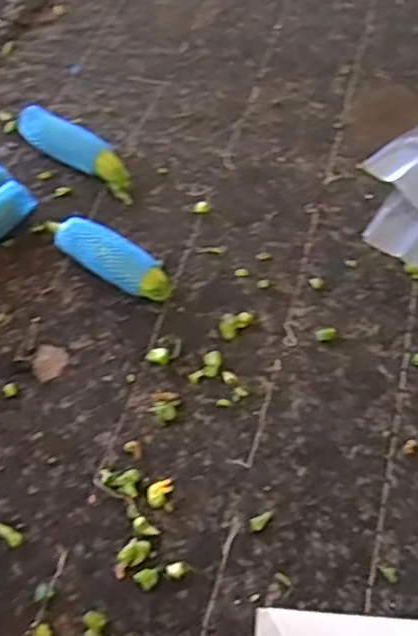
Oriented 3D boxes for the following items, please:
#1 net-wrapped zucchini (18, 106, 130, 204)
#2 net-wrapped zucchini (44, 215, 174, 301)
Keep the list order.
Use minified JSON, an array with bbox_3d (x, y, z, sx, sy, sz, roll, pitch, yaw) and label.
[{"bbox_3d":[-0.235,-0.305,1.232,0.268,0.050,0.070,31,61,18],"label":"net-wrapped zucchini"},{"bbox_3d":[-0.165,-0.102,1.089,0.246,0.061,0.059,31,61,18],"label":"net-wrapped zucchini"}]

